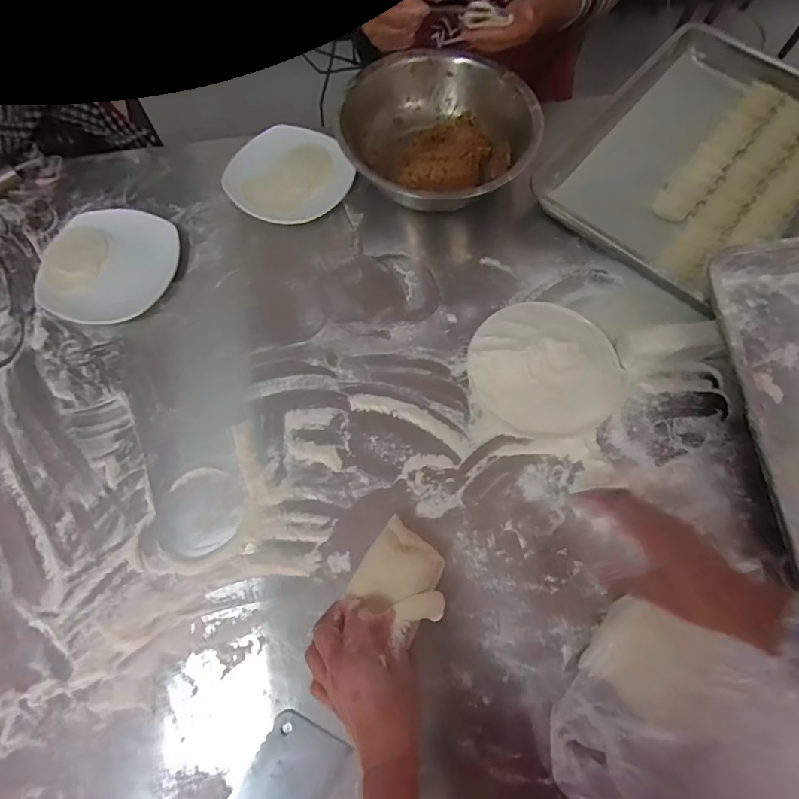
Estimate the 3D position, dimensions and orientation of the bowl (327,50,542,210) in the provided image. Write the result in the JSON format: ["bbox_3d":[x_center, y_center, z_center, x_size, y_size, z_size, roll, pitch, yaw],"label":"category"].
[{"bbox_3d":[0.058,-0.391,0.701,0.278,0.083,0.250,10,69,4],"label":"bowl"}]

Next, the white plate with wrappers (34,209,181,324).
[{"bbox_3d":[-0.416,-0.193,0.663,0.194,0.023,0.177,0,69,1],"label":"white plate with wrappers"}]

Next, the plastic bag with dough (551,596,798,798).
[{"bbox_3d":[0.245,0.291,0.410,0.162,0.131,0.170,21,71,8],"label":"plastic bag with dough"}]

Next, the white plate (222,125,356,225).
[{"bbox_3d":[-0.167,-0.343,0.713,0.174,0.027,0.163,0,69,1],"label":"white plate"}]

